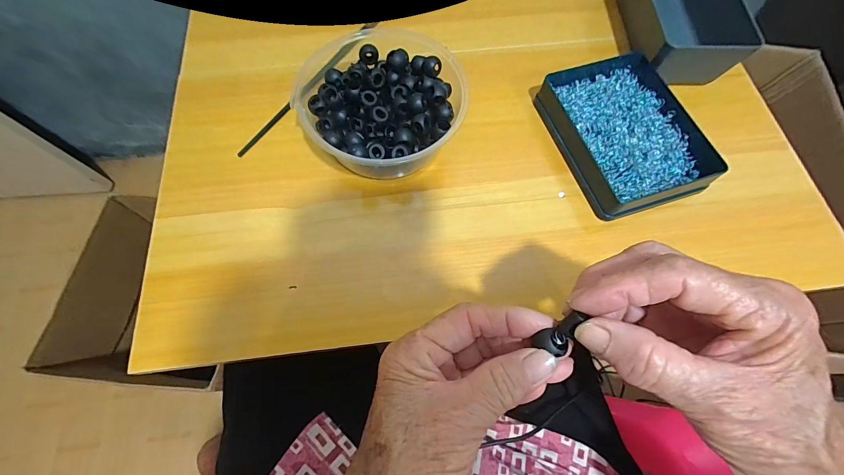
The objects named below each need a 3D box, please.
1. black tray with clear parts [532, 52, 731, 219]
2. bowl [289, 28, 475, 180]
[{"bbox_3d":[0.186,-0.100,0.337,0.110,0.030,0.154,-16,69,-7],"label":"black tray with clear parts"},{"bbox_3d":[-0.039,-0.121,0.330,0.137,0.054,0.141,0,68,-1],"label":"bowl"}]

